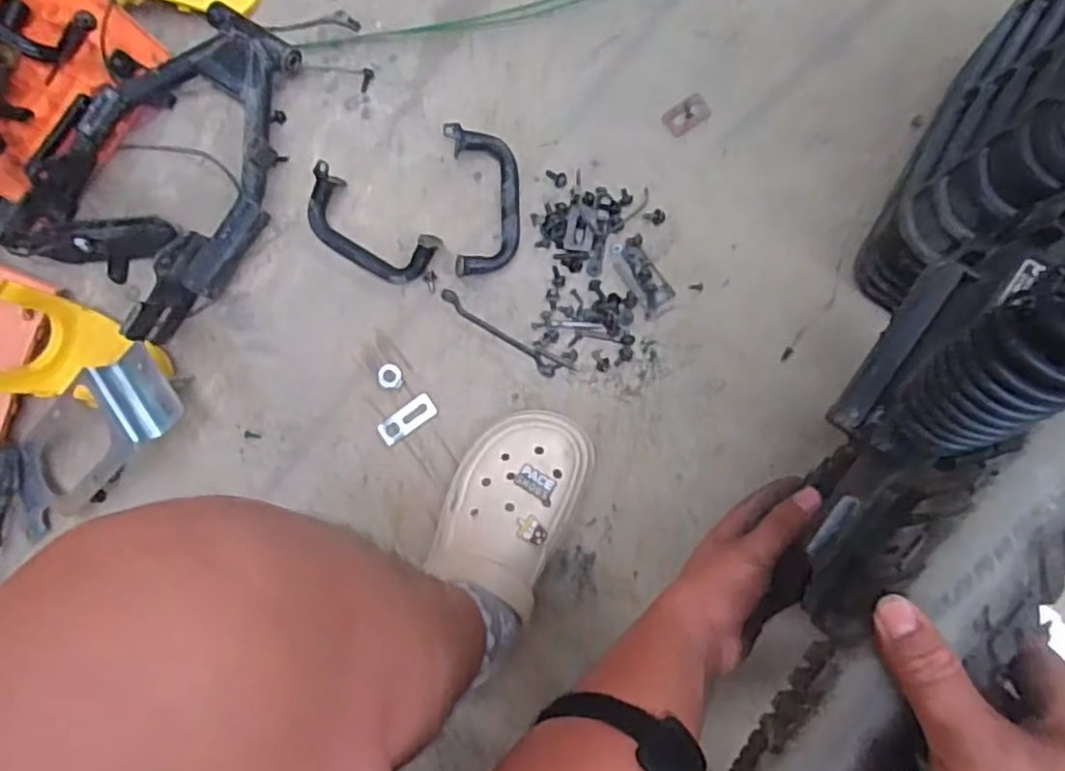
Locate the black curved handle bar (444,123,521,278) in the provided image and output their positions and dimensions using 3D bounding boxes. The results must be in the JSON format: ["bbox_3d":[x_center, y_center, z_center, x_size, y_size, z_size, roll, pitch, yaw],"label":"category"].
[{"bbox_3d":[-0.047,-0.185,0.695,0.069,0.031,0.146,-4,85,7],"label":"black curved handle bar"}]

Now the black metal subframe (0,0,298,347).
[{"bbox_3d":[-0.378,-0.235,0.728,0.240,0.068,0.331,32,90,8],"label":"black metal subframe"}]

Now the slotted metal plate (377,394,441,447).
[{"bbox_3d":[-0.125,0.035,0.705,0.063,0.004,0.027,-38,86,1],"label":"slotted metal plate"}]

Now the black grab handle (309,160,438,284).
[{"bbox_3d":[-0.170,-0.156,0.711,0.149,0.029,0.069,35,90,8],"label":"black grab handle"}]

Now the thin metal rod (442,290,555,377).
[{"bbox_3d":[-0.035,-0.053,0.696,0.137,0.004,0.013,37,90,8],"label":"thin metal rod"}]

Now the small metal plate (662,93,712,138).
[{"bbox_3d":[0.154,-0.269,0.698,0.045,0.004,0.030,-33,82,3],"label":"small metal plate"}]

